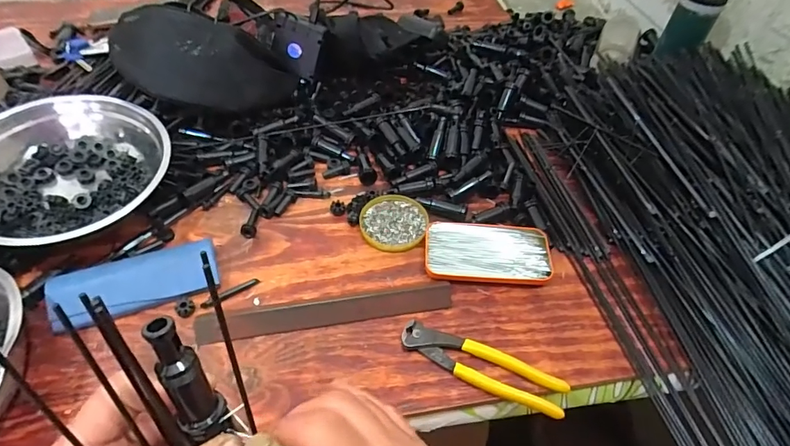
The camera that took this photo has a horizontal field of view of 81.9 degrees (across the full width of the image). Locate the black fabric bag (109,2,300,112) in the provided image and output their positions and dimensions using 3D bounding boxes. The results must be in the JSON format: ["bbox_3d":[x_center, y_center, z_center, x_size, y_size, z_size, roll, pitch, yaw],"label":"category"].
[{"bbox_3d":[-0.254,-0.215,0.612,0.239,0.096,0.101,12,51,-18],"label":"black fabric bag"}]

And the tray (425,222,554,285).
[{"bbox_3d":[0.109,0.033,0.536,0.143,0.015,0.082,2,49,-2],"label":"tray"}]

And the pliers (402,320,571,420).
[{"bbox_3d":[0.086,0.141,0.452,0.164,0.014,0.040,20,51,13],"label":"pliers"}]

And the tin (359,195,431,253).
[{"bbox_3d":[-0.001,-0.001,0.566,0.082,0.009,0.080,2,49,-2],"label":"tin"}]

